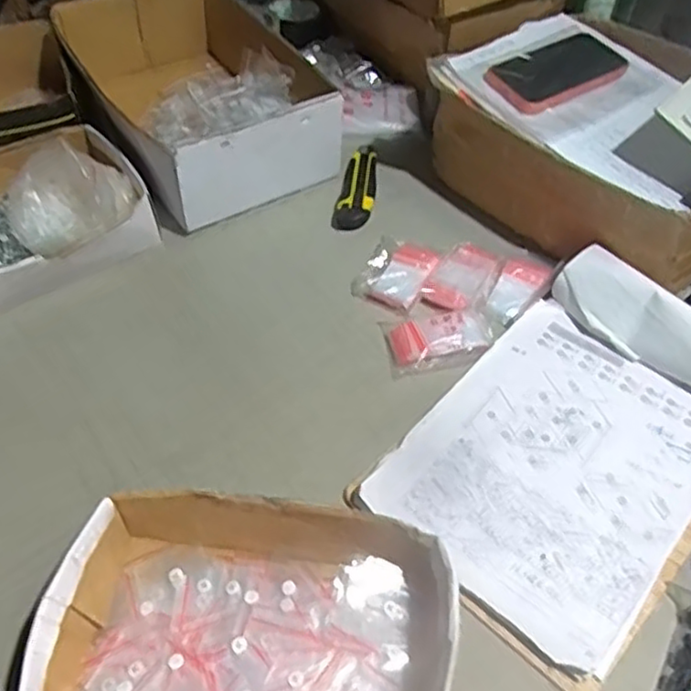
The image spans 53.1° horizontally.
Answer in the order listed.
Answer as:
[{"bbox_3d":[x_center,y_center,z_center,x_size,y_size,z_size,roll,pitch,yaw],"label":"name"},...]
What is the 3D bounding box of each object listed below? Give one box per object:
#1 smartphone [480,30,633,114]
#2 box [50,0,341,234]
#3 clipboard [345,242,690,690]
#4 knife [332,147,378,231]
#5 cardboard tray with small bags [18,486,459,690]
[{"bbox_3d":[0.223,-0.285,0.717,0.159,0.005,0.072,-28,72,-22],"label":"smartphone"},{"bbox_3d":[-0.173,-0.289,0.790,0.234,0.145,0.317,-27,55,-22],"label":"box"},{"bbox_3d":[0.189,0.072,0.556,0.220,0.050,0.326,35,58,26],"label":"clipboard"},{"bbox_3d":[0.017,-0.182,0.776,0.038,0.015,0.148,9,50,7],"label":"knife"},{"bbox_3d":[-0.061,0.189,0.443,0.250,0.060,0.179,1,49,1],"label":"cardboard tray with small bags"}]

